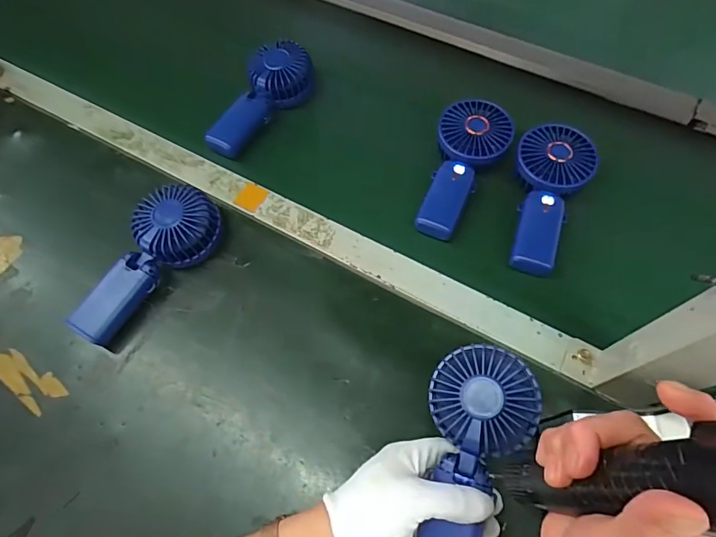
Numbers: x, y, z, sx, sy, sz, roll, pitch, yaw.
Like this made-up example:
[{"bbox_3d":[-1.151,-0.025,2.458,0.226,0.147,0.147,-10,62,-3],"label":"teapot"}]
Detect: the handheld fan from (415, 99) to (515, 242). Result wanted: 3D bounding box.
[{"bbox_3d":[0.121,-0.119,0.501,0.081,0.039,0.181,22,65,12],"label":"handheld fan"}]

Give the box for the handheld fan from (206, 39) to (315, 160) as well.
[{"bbox_3d":[-0.125,-0.218,0.549,0.070,0.041,0.178,25,65,13],"label":"handheld fan"}]

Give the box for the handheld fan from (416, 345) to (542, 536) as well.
[{"bbox_3d":[0.088,0.151,0.335,0.082,0.043,0.177,14,81,8],"label":"handheld fan"}]

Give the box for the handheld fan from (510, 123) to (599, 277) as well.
[{"bbox_3d":[0.208,-0.084,0.481,0.080,0.040,0.182,22,65,12],"label":"handheld fan"}]

